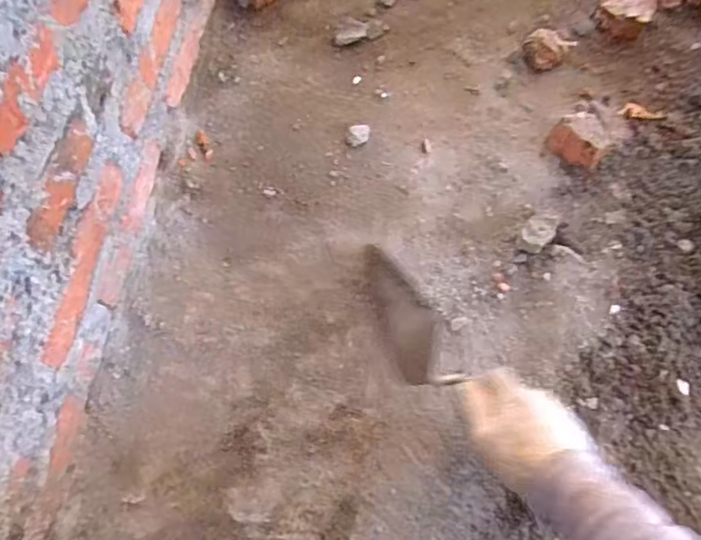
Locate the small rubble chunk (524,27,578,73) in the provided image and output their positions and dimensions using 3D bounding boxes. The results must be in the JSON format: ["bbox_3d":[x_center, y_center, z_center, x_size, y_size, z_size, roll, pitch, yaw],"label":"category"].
[{"bbox_3d":[0.245,-0.280,0.734,0.051,0.026,0.049,0,71,1],"label":"small rubble chunk"}]

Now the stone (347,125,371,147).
[{"bbox_3d":[0.010,-0.163,0.701,0.025,0.007,0.029,12,72,5],"label":"stone"}]

